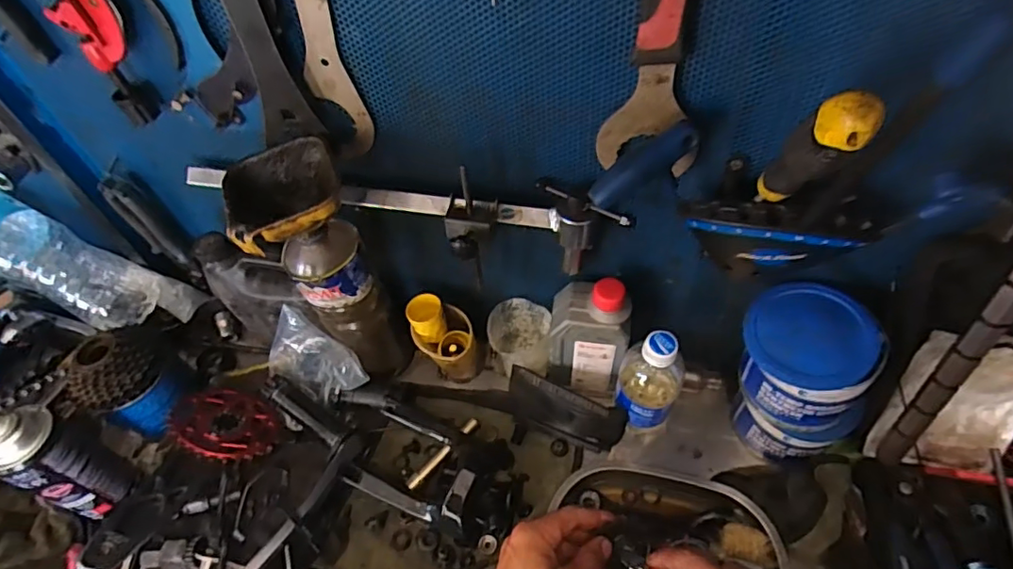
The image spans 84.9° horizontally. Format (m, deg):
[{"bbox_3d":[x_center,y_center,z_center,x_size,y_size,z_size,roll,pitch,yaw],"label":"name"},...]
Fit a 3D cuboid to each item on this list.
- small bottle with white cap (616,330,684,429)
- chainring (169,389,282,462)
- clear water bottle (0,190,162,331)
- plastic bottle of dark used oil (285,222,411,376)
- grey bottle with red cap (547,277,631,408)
[{"bbox_3d":[0.148,0.092,0.562,0.056,0.144,0.071,15,55,17],"label":"small bottle with white cap"},{"bbox_3d":[-0.318,0.158,0.628,0.117,0.010,0.100,33,26,26],"label":"chainring"},{"bbox_3d":[-0.584,-0.049,0.680,0.303,0.067,0.093,31,56,-7],"label":"clear water bottle"},{"bbox_3d":[-0.161,0.033,0.597,0.076,0.237,0.061,-29,55,-16],"label":"plastic bottle of dark used oil"},{"bbox_3d":[0.085,0.057,0.591,0.078,0.179,0.058,-1,52,5],"label":"grey bottle with red cap"}]

